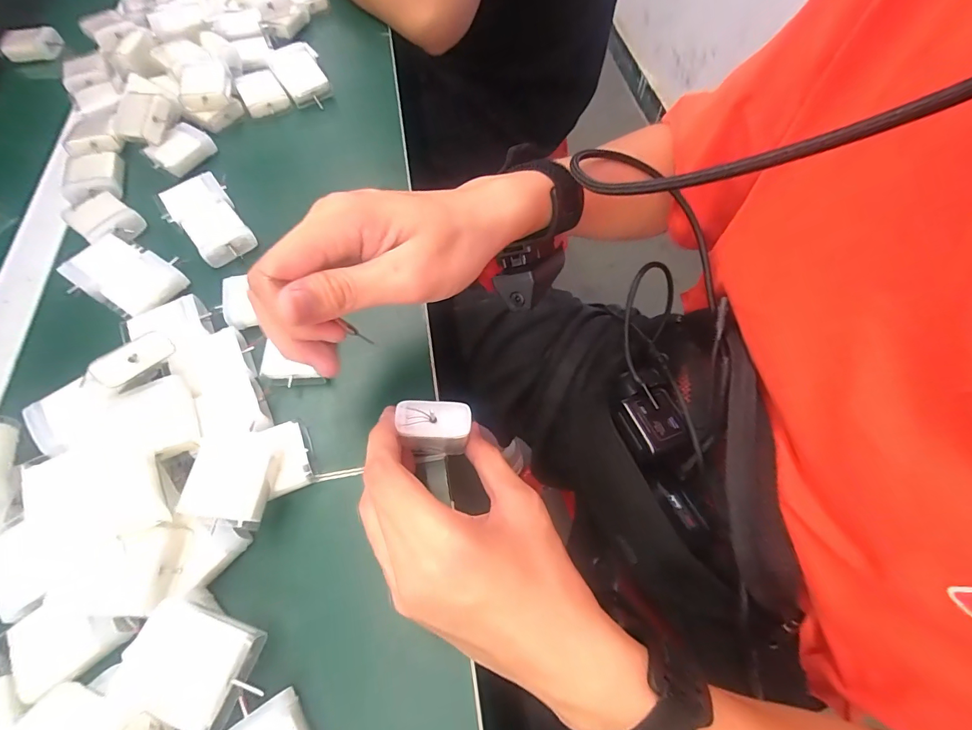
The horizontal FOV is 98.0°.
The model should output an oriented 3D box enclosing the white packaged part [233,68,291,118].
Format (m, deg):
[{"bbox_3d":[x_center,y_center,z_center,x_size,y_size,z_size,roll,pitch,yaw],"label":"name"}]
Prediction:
[{"bbox_3d":[-0.229,-0.279,0.431,0.041,0.016,0.059,-29,66,-12],"label":"white packaged part"}]

